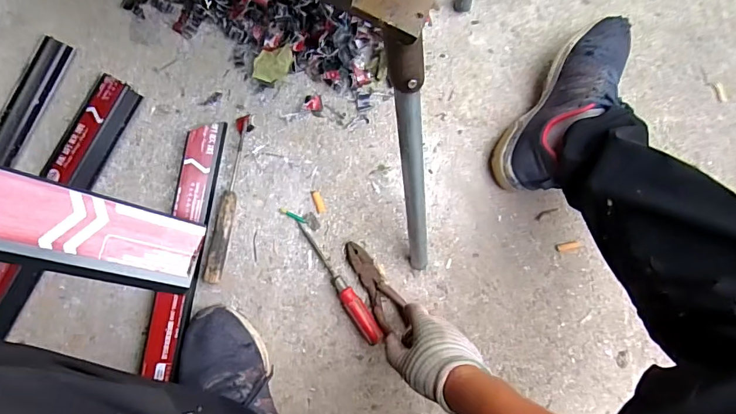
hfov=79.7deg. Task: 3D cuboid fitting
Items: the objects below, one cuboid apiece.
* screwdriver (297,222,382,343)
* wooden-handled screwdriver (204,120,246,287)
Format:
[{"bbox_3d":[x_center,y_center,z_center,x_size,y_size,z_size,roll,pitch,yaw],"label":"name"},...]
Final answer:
[{"bbox_3d":[-0.041,0.106,0.619,0.024,0.025,0.192,-34,91,-9],"label":"screwdriver"},{"bbox_3d":[-0.192,-0.008,0.609,0.021,0.022,0.221,10,85,-7],"label":"wooden-handled screwdriver"}]

